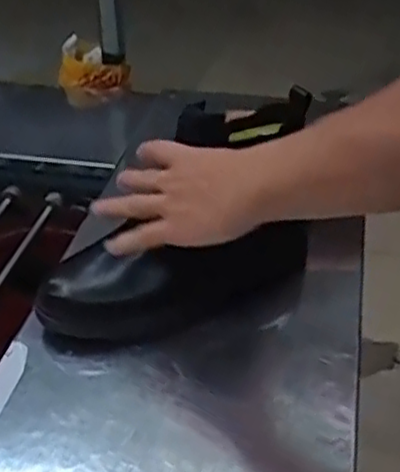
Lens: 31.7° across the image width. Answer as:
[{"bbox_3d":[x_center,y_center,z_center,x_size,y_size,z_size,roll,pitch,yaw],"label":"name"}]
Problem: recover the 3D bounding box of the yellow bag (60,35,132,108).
[{"bbox_3d":[-0.167,-0.245,1.100,0.118,0.099,0.046,22,40,28],"label":"yellow bag"}]

